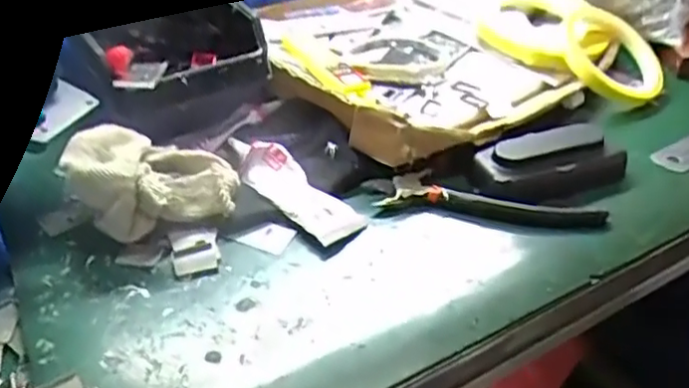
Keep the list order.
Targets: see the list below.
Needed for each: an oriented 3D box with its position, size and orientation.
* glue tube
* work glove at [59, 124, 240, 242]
[{"bbox_3d":[-0.035,-0.007,0.408,0.038,0.026,0.111,-29,45,-32],"label":"glue tube"},{"bbox_3d":[-0.108,-0.006,0.369,0.082,0.053,0.062,-1,37,0],"label":"work glove"}]

